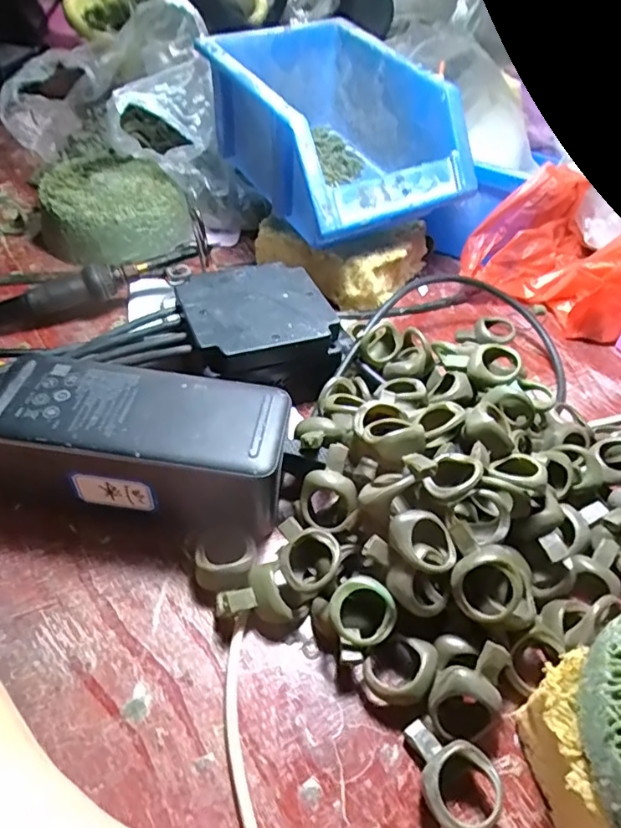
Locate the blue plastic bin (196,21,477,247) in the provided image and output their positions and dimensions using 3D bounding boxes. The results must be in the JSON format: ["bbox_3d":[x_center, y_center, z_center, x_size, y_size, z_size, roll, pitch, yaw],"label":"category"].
[{"bbox_3d":[0.013,-0.195,0.388,0.121,0.096,0.182,-21,51,-23],"label":"blue plastic bin"}]

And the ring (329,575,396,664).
[{"bbox_3d":[0.020,0.077,0.209,0.025,0.004,0.028,-17,79,-8],"label":"ring"}]

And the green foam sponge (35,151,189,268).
[{"bbox_3d":[-0.152,-0.154,0.415,0.096,0.043,0.103,-26,52,-28],"label":"green foam sponge"}]

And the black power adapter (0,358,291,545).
[{"bbox_3d":[-0.080,0.017,0.251,0.135,0.053,0.060,8,44,2],"label":"black power adapter"}]

